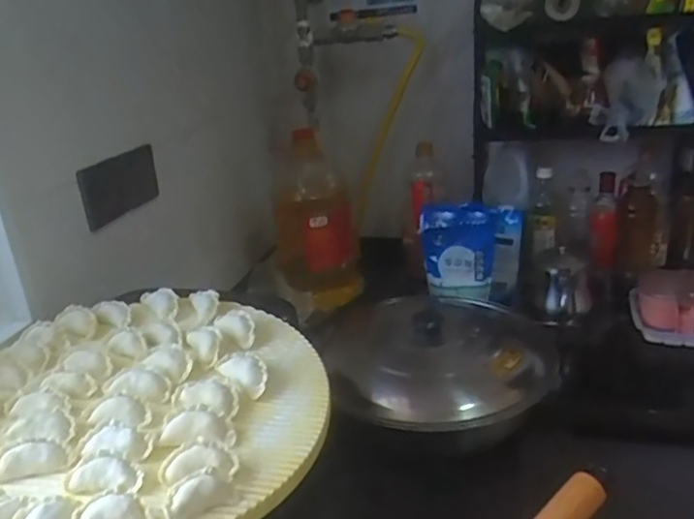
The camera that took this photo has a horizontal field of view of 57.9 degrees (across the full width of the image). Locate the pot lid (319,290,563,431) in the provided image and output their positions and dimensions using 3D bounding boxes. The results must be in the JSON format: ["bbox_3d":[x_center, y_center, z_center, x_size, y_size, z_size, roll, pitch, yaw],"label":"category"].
[{"bbox_3d":[0.152,0.121,0.838,0.336,0.078,0.265,-7,23,-5],"label":"pot lid"}]

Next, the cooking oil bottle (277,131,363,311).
[{"bbox_3d":[-0.060,-0.054,1.203,0.152,0.333,0.099,-10,23,-11],"label":"cooking oil bottle"}]

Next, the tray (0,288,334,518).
[{"bbox_3d":[-0.206,0.135,0.609,0.360,0.041,0.376,-4,23,2],"label":"tray"}]

